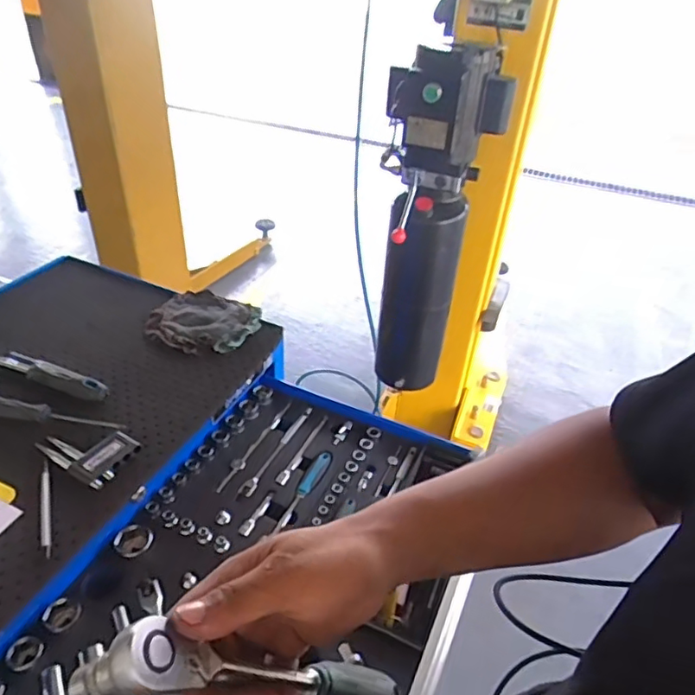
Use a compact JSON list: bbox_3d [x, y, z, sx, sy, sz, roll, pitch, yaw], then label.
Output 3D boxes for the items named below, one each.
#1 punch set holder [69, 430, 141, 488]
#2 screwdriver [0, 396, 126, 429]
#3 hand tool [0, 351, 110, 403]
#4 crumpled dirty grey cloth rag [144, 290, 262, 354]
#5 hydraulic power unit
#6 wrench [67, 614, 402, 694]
[{"bbox_3d":[-0.281,0.127,0.656,0.050,0.012,0.077,17,39,19],"label":"punch set holder"},{"bbox_3d":[-0.376,0.082,0.702,0.190,0.021,0.028,6,37,5],"label":"screwdriver"},{"bbox_3d":[-0.432,0.024,0.766,0.261,0.015,0.044,15,38,16],"label":"hand tool"},{"bbox_3d":[-0.228,-0.043,0.883,0.165,0.020,0.137,15,38,15],"label":"crumpled dirty grey cloth rag"},{"bbox_3d":[0.191,-0.258,1.319,0.249,0.751,0.197,8,37,7],"label":"hydraulic power unit"},{"bbox_3d":[-0.043,0.208,0.336,0.047,0.230,0.036,-42,38,13],"label":"wrench"}]

